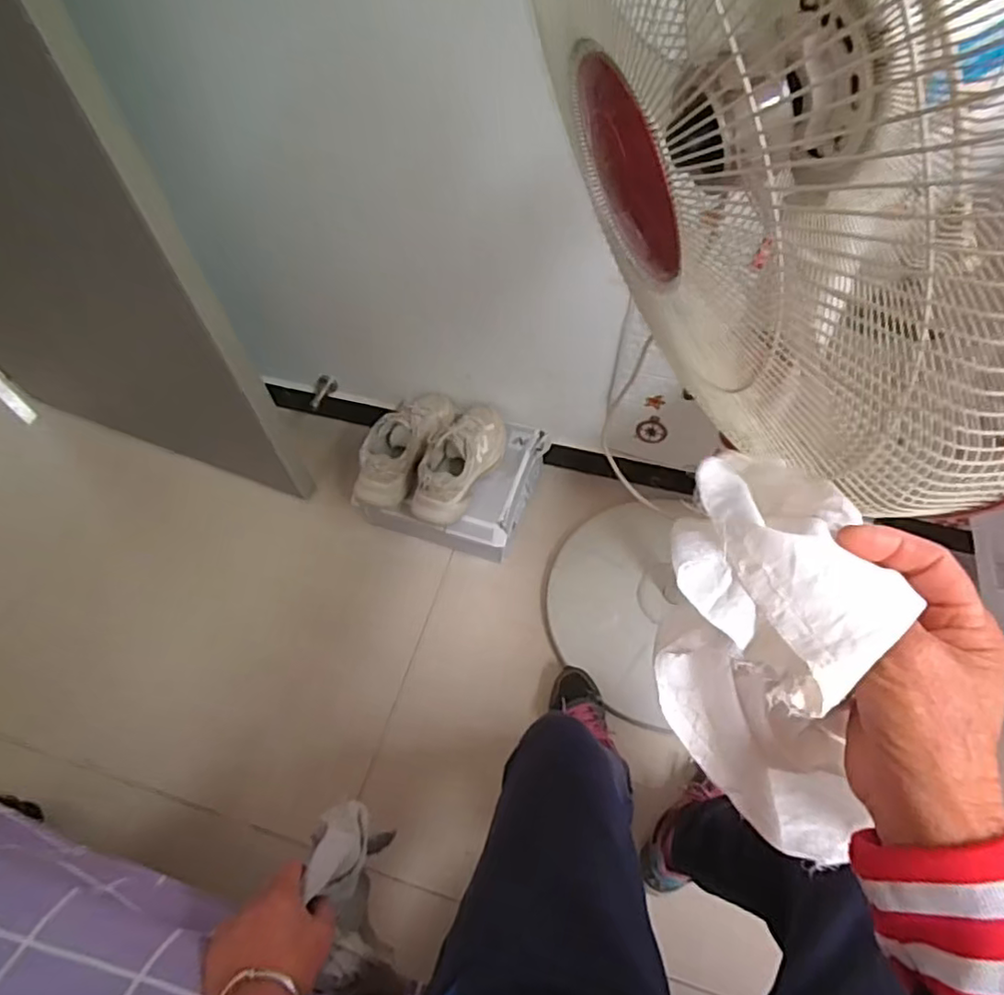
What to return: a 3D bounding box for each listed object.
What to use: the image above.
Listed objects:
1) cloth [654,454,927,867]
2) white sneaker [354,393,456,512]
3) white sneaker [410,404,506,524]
[{"bbox_3d":[0.134,0.101,0.327,0.091,0.197,0.126,-10,27,-4],"label":"cloth"},{"bbox_3d":[-0.178,-0.107,1.140,0.116,0.104,0.256,14,59,12],"label":"white sneaker"},{"bbox_3d":[-0.073,-0.076,1.110,0.117,0.109,0.245,13,58,11],"label":"white sneaker"}]

